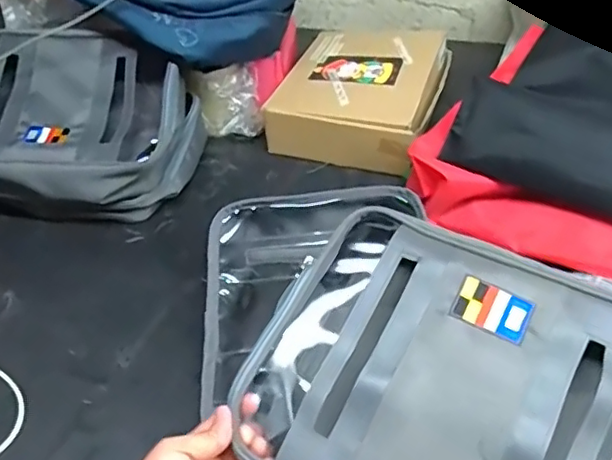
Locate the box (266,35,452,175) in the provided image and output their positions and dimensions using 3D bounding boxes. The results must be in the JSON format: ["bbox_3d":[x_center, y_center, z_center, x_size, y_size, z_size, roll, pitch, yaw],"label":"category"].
[{"bbox_3d":[0.084,-0.204,0.872,0.219,0.087,0.268,13,43,15],"label":"box"}]

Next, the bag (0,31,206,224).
[{"bbox_3d":[-0.302,-0.123,0.741,0.296,0.151,0.216,6,42,8],"label":"bag"}]

